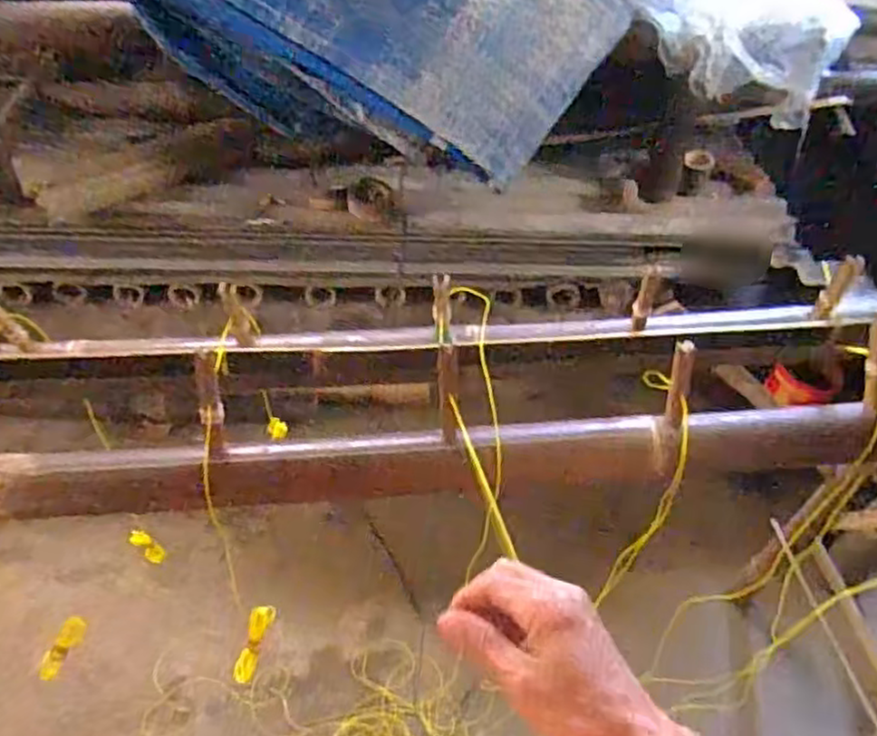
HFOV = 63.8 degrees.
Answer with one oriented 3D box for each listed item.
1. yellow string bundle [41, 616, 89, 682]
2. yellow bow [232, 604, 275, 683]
[{"bbox_3d":[-0.365,0.271,0.683,0.017,0.022,0.059,18,64,13],"label":"yellow string bundle"},{"bbox_3d":[-0.186,0.275,0.706,0.023,0.017,0.076,17,85,12],"label":"yellow bow"}]

